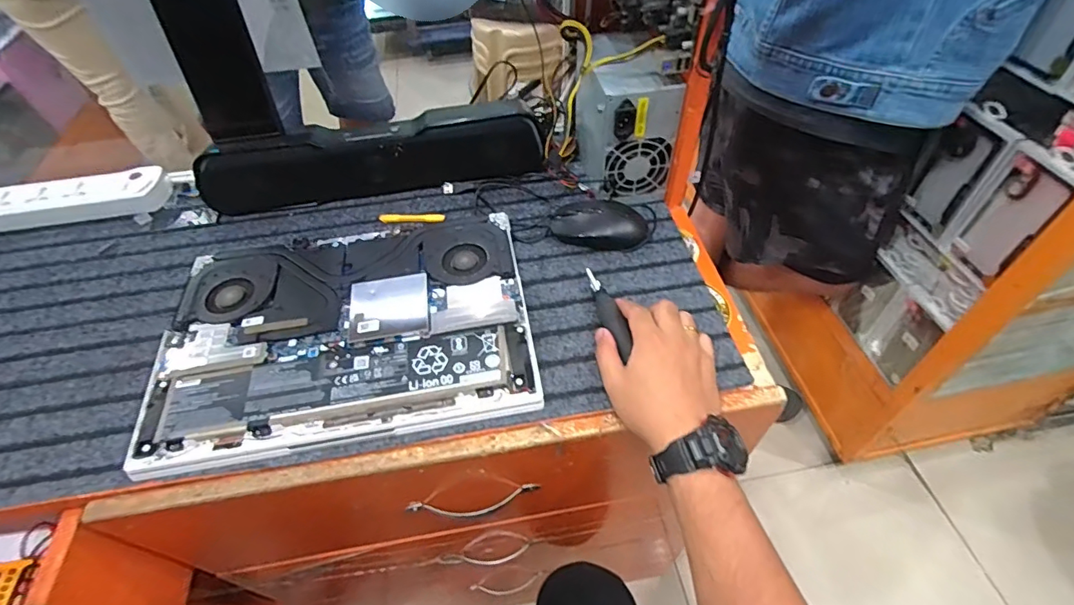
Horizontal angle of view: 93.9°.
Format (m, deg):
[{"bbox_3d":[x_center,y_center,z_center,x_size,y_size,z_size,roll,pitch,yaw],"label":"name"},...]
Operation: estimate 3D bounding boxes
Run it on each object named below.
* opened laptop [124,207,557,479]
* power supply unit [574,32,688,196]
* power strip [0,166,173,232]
[{"bbox_3d":[-0.188,0.023,0.510,0.354,0.027,0.246,-9,50,-4],"label":"opened laptop"},{"bbox_3d":[0.097,-0.221,0.606,0.087,0.159,0.144,-12,50,-7],"label":"power supply unit"},{"bbox_3d":[-0.623,-0.134,0.651,0.267,0.040,0.060,-8,50,-3],"label":"power strip"}]

